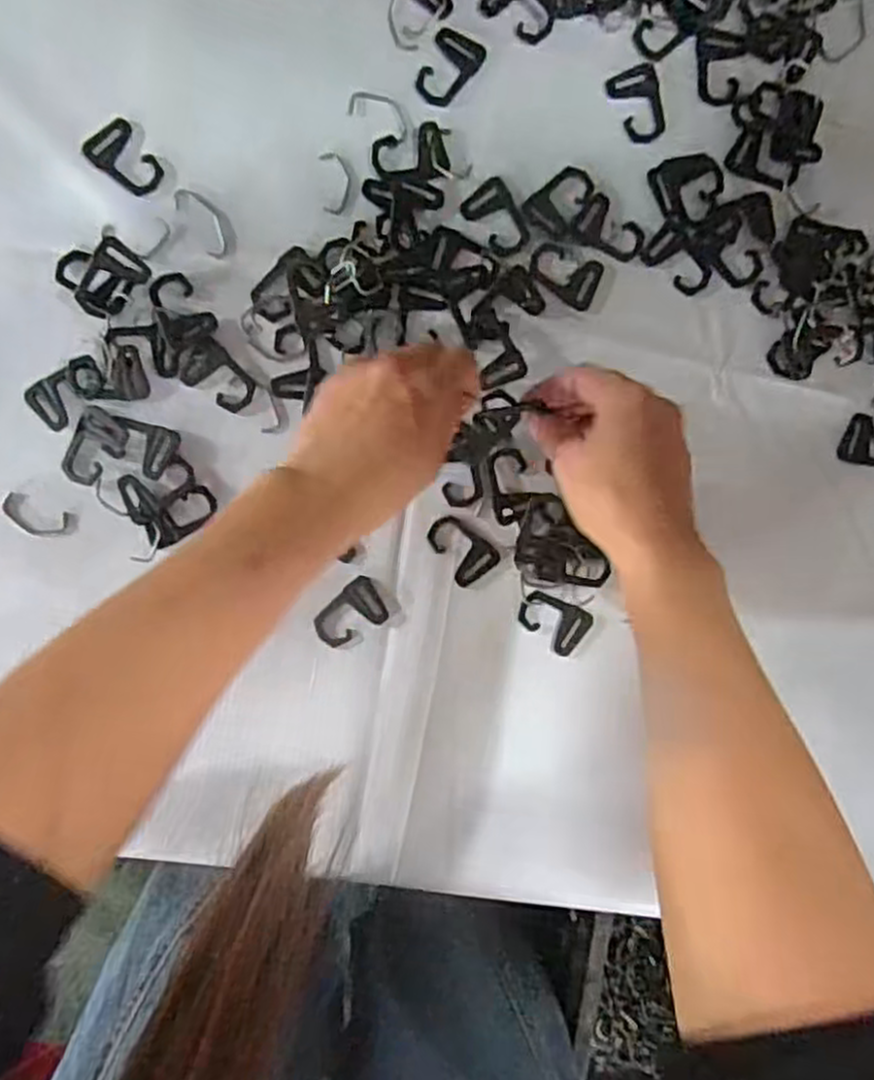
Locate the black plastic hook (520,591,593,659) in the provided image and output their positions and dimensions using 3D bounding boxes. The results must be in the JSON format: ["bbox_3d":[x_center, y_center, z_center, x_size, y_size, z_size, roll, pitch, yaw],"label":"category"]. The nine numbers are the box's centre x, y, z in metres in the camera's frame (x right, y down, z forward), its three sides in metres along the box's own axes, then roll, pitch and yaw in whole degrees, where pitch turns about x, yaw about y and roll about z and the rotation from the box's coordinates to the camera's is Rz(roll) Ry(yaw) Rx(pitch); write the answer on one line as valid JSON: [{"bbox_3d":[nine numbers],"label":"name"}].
[{"bbox_3d":[0.069,0.048,0.461,0.042,0.004,0.030,32,91,-5],"label":"black plastic hook"}]

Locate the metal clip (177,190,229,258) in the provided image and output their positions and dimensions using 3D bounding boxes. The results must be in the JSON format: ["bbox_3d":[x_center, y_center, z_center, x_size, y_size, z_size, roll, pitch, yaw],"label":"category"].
[{"bbox_3d":[-0.131,-0.181,0.439,0.018,0.004,0.043,-33,95,-1],"label":"metal clip"}]

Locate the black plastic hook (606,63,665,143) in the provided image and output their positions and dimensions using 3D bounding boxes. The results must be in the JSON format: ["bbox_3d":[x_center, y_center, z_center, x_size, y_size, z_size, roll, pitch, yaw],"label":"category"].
[{"bbox_3d":[0.117,-0.253,0.451,0.029,0.004,0.043,-13,94,-3],"label":"black plastic hook"}]

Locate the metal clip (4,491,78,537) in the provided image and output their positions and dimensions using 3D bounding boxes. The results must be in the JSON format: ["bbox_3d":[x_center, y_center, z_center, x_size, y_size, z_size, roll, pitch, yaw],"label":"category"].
[{"bbox_3d":[-0.227,-0.012,0.441,0.039,0.004,0.018,21,92,-5],"label":"metal clip"}]

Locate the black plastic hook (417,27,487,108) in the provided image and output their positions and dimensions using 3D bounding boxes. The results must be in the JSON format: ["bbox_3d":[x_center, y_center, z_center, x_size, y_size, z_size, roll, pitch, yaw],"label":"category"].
[{"bbox_3d":[0.007,-0.268,0.442,0.030,0.004,0.043,25,92,-5],"label":"black plastic hook"}]

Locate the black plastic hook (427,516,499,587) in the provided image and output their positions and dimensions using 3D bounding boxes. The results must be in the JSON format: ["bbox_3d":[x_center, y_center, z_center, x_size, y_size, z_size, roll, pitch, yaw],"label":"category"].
[{"bbox_3d":[0.014,0.006,0.456,0.030,0.004,0.044,-45,95,0],"label":"black plastic hook"}]

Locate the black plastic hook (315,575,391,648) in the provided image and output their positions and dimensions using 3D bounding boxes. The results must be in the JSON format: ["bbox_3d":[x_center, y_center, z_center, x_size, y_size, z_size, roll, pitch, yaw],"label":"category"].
[{"bbox_3d":[-0.051,0.044,0.452,0.042,0.004,0.030,-34,95,-1],"label":"black plastic hook"}]

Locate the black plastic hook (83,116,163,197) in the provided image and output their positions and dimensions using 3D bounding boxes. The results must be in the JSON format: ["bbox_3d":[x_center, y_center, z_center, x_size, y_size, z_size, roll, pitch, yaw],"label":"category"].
[{"bbox_3d":[-0.174,-0.212,0.433,0.029,0.004,0.041,-41,95,0],"label":"black plastic hook"}]

